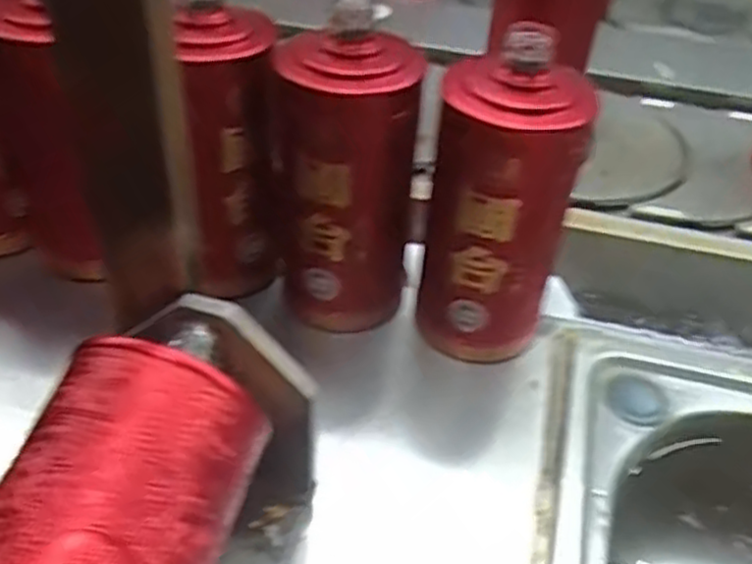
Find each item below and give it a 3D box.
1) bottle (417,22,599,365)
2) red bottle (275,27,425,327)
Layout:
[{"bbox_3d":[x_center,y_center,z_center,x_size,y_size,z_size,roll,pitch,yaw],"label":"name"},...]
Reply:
[{"bbox_3d":[0.073,-0.047,0.459,0.084,0.186,0.078,18,46,14],"label":"bottle"},{"bbox_3d":[-0.019,-0.062,0.475,0.087,0.183,0.079,3,44,0],"label":"red bottle"}]

